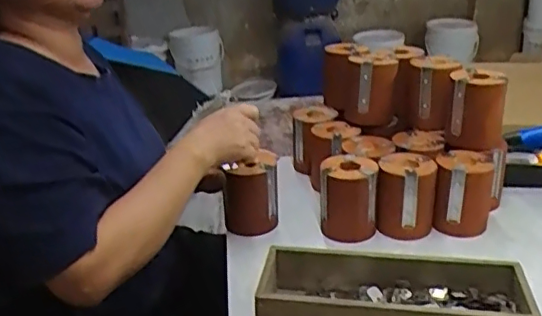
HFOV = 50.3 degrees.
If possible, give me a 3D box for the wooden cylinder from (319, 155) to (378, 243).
[{"bbox_3d":[0.111,0.057,0.805,0.073,0.107,0.067,3,24,16],"label":"wooden cylinder"}]

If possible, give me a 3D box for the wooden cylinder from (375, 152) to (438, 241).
[{"bbox_3d":[0.189,0.053,0.803,0.076,0.100,0.072,2,24,15],"label":"wooden cylinder"}]

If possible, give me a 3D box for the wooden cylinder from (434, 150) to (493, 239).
[{"bbox_3d":[0.266,0.052,0.797,0.073,0.102,0.065,3,24,16],"label":"wooden cylinder"}]

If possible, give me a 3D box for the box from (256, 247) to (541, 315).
[{"bbox_3d":[0.133,0.158,0.629,0.278,0.063,0.118,1,24,13],"label":"box"}]

